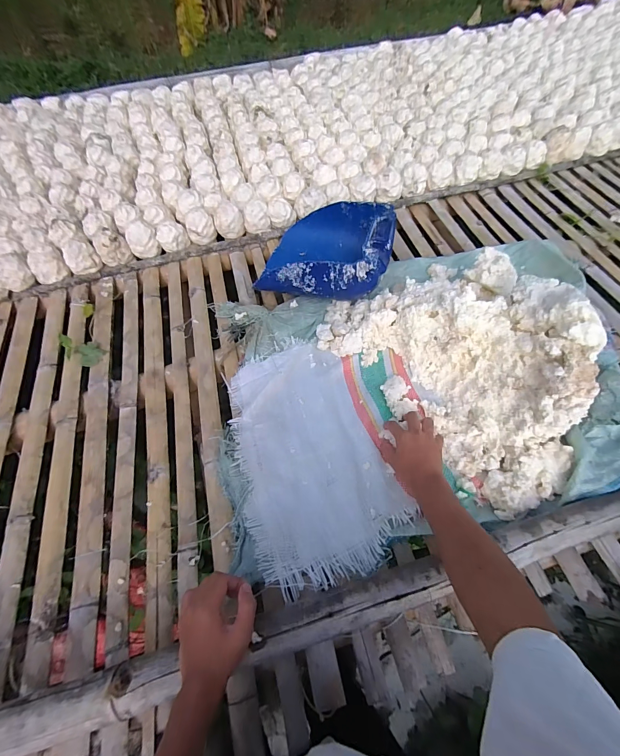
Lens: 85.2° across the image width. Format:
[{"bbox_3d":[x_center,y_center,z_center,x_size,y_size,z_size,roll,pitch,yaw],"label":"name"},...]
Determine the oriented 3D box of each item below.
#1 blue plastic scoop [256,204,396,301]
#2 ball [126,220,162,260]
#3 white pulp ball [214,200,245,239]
[{"bbox_3d":[0.041,-0.325,0.868,0.308,0.173,0.291,0,64,1],"label":"blue plastic scoop"},{"bbox_3d":[-0.483,-0.395,0.973,0.089,0.074,0.070,-31,66,-14],"label":"ball"},{"bbox_3d":[-0.245,-0.484,1.011,0.087,0.078,0.099,-13,63,-5],"label":"white pulp ball"}]

